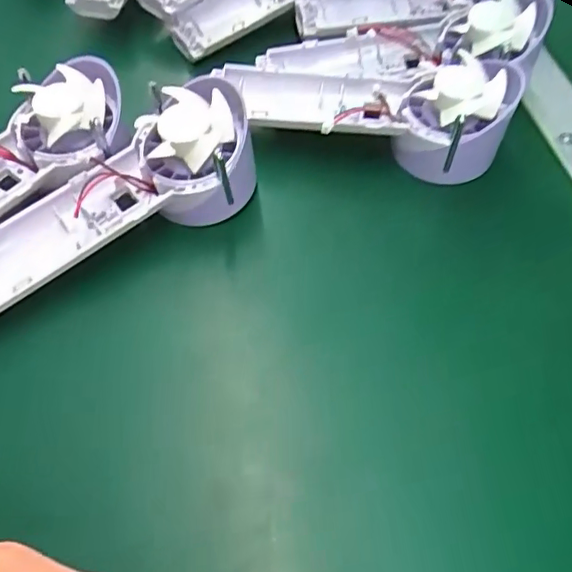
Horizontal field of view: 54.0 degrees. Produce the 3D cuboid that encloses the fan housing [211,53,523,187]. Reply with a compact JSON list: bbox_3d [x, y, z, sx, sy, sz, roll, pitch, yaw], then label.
[{"bbox_3d":[0.042,-0.103,0.325,0.170,0.046,0.069,1,57,0],"label":"fan housing"}]

